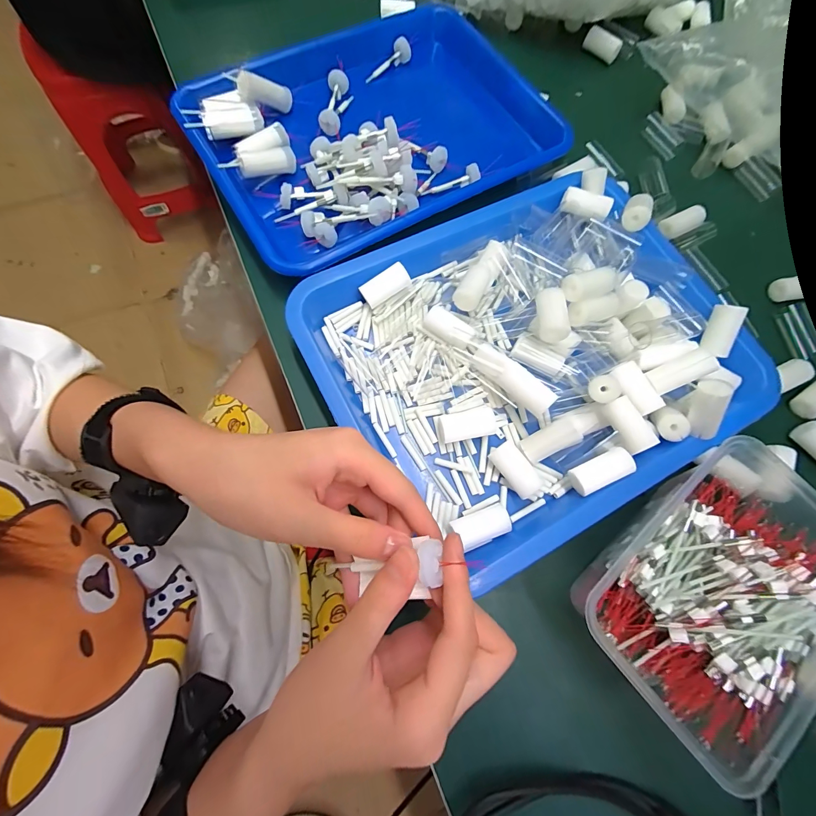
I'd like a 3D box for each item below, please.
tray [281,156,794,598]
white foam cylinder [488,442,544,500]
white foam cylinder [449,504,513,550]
[{"bbox_3d":[0.100,-0.050,0.287,0.328,0.050,0.262,-28,75,-10],"label":"tray"},{"bbox_3d":[0.079,0.046,0.268,0.020,0.018,0.040,-34,77,-12],"label":"white foam cylinder"},{"bbox_3d":[0.051,0.083,0.255,0.040,0.019,0.020,-17,74,-8],"label":"white foam cylinder"}]

